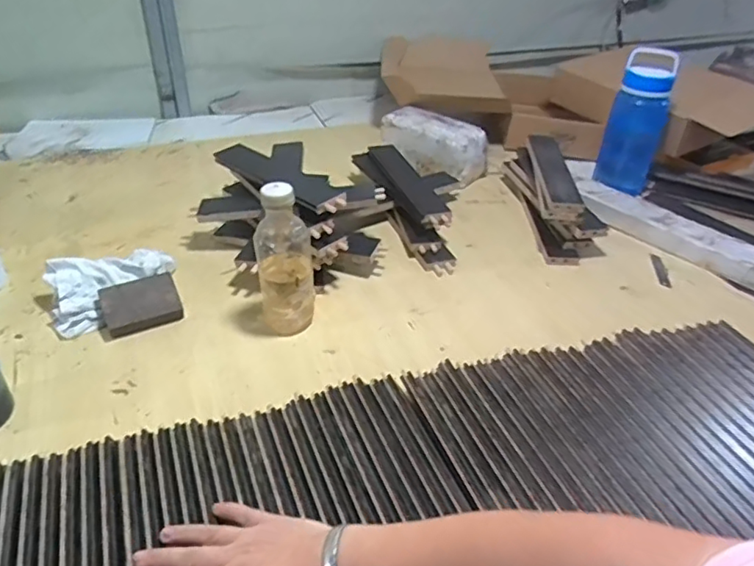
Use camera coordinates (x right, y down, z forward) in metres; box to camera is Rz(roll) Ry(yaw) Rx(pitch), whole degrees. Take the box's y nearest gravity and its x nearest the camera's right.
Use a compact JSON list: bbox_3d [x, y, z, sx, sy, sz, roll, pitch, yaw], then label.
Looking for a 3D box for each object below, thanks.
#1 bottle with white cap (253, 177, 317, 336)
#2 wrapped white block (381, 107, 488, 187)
[{"bbox_3d":[-0.124,-0.031,0.779,0.073,0.215,0.072,-1,38,-5],"label":"bottle with white cap"},{"bbox_3d":[0.119,-0.299,1.243,0.220,0.104,0.098,29,45,29],"label":"wrapped white block"}]

